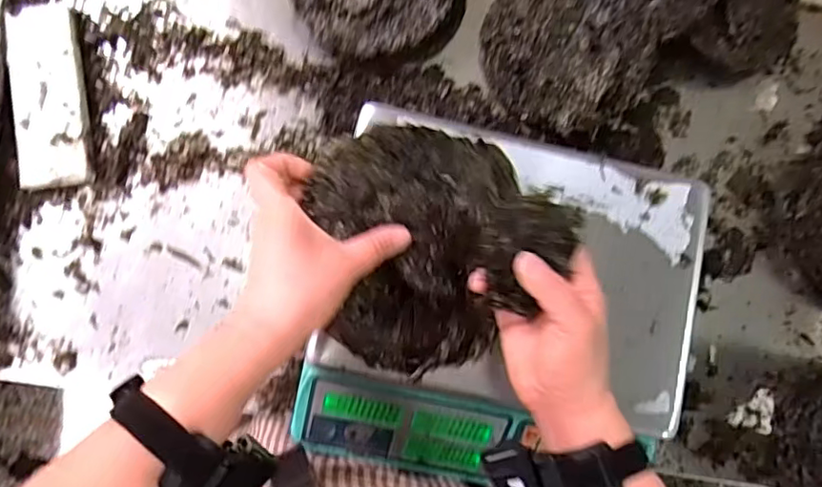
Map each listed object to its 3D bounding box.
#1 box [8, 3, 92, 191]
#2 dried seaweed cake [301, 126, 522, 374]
[{"bbox_3d":[-0.402,-0.165,0.667,0.069,0.031,0.208,-7,83,-9],"label":"box"},{"bbox_3d":[0.002,0.003,0.453,0.154,0.020,0.178,8,89,-21],"label":"dried seaweed cake"}]

